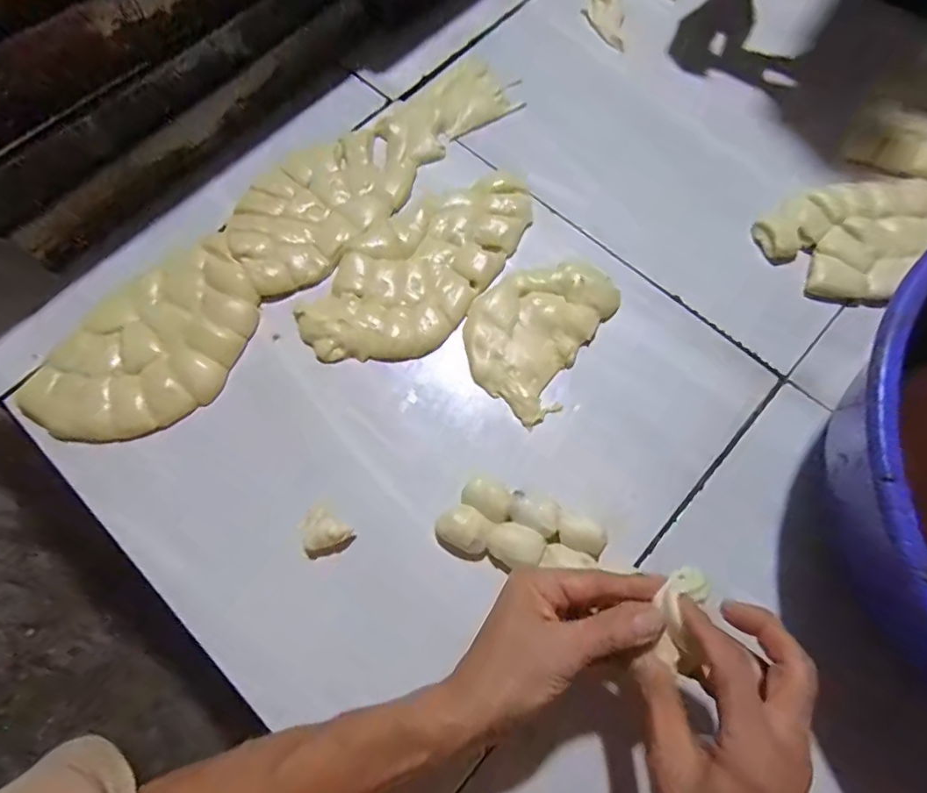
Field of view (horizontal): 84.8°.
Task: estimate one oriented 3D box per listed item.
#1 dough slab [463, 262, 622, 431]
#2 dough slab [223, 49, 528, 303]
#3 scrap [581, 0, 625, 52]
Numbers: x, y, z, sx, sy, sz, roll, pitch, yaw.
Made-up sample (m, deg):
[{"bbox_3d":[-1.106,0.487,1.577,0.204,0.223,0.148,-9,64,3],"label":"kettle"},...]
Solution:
[{"bbox_3d":[0.065,-0.065,0.467,0.109,0.017,0.157,29,73,10],"label":"dough slab"},{"bbox_3d":[-0.097,-0.245,0.531,0.126,0.015,0.345,42,75,13],"label":"dough slab"},{"bbox_3d":[0.170,-0.466,0.603,0.047,0.013,0.118,8,71,3],"label":"scrap"}]

